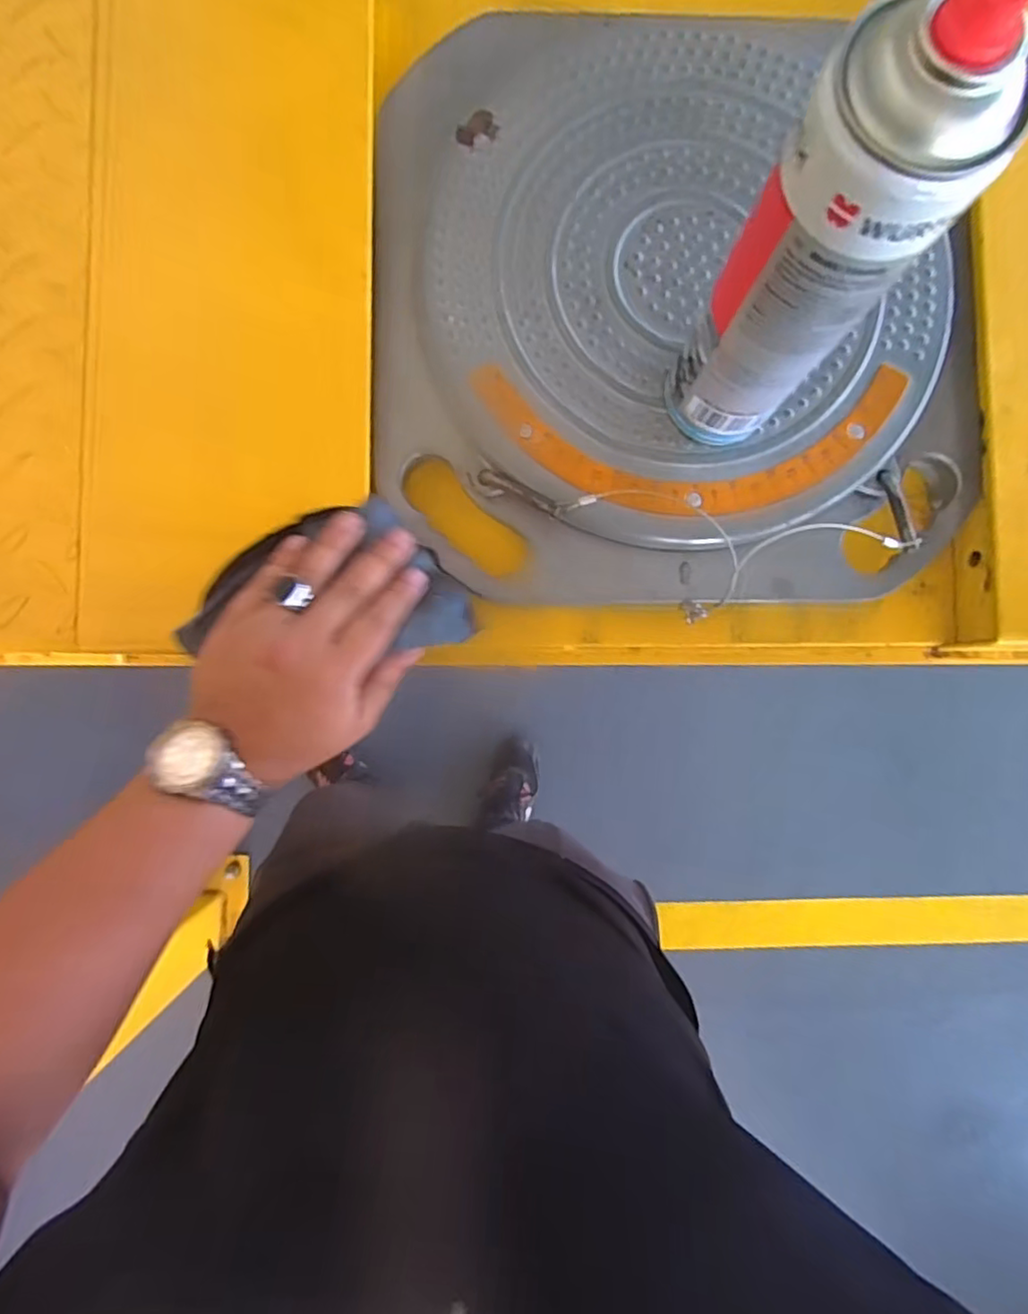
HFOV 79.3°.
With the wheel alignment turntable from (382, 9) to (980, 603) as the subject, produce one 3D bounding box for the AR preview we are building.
[{"bbox_3d":[0.106,-0.219,0.401,0.389,0.049,0.369,2,87,-2],"label":"wheel alignment turntable"}]

